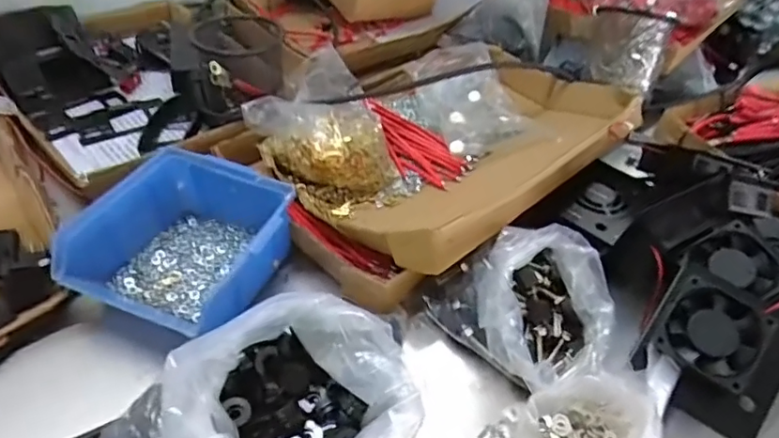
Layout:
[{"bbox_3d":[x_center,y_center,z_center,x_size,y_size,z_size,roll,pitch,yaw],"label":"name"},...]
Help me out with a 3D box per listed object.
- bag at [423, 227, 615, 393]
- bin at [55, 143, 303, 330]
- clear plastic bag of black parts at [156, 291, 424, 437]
[{"bbox_3d":[0.100,0.056,0.394,0.105,0.064,0.117,-23,49,-27],"label":"bag"},{"bbox_3d":[-0.151,0.017,0.422,0.134,0.061,0.122,13,43,9],"label":"bin"},{"bbox_3d":[-0.054,0.109,0.323,0.144,0.068,0.123,-19,47,-23],"label":"clear plastic bag of black parts"}]

